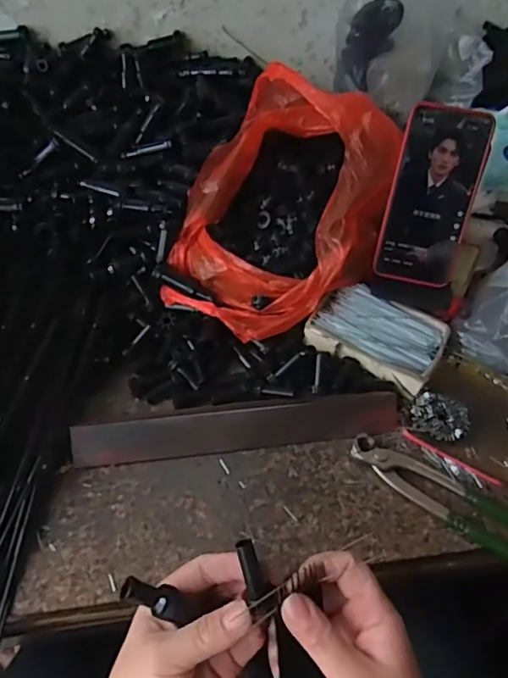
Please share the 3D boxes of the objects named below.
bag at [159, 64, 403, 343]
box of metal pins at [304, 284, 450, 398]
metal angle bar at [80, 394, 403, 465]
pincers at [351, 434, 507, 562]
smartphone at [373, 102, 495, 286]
[{"bbox_3d":[0.035,-0.143,0.533,0.190,0.139,0.260,21,52,12],"label":"bag"},{"bbox_3d":[0.122,-0.005,0.525,0.122,0.024,0.086,26,53,16],"label":"box of metal pins"},{"bbox_3d":[-0.010,0.077,0.461,0.282,0.026,0.031,-5,51,-9],"label":"metal angle bar"},{"bbox_3d":[0.173,0.136,0.435,0.195,0.018,0.044,32,55,20],"label":"pincers"},{"bbox_3d":[0.171,-0.136,0.504,0.075,0.162,0.015,12,20,5],"label":"smartphone"}]

